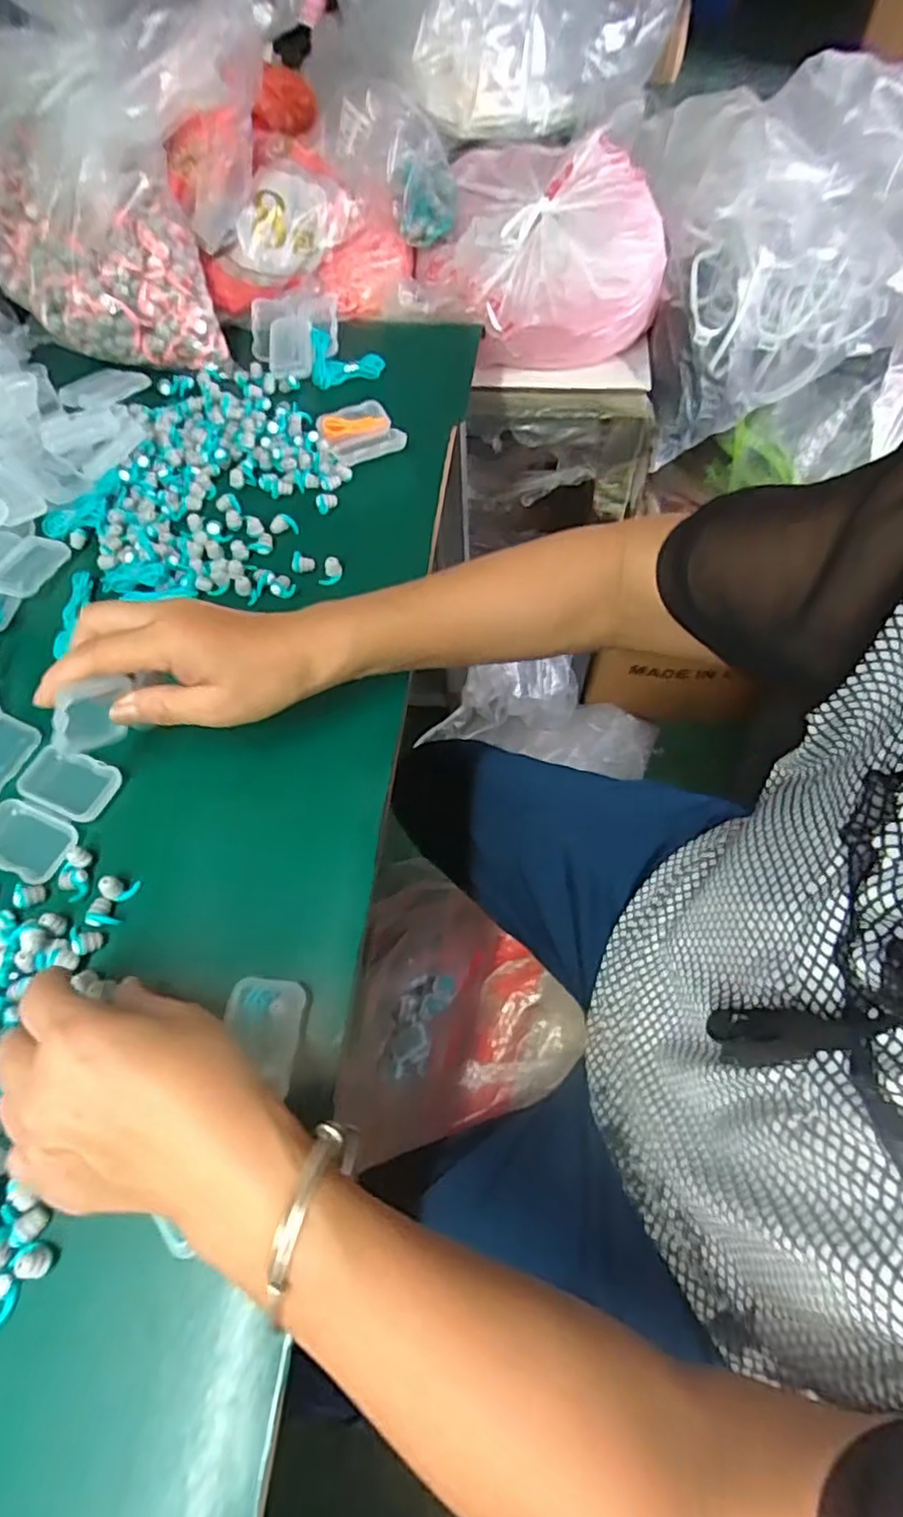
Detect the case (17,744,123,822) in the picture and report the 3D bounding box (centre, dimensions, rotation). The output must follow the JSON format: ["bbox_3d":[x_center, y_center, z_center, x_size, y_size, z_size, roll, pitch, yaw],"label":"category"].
[{"bbox_3d":[-0.227,0.014,0.385,0.054,0.008,0.036,17,64,11],"label":"case"}]

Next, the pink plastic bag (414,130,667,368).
[{"bbox_3d":[0.093,-0.509,0.661,0.234,0.118,0.202,9,62,7],"label":"pink plastic bag"}]

